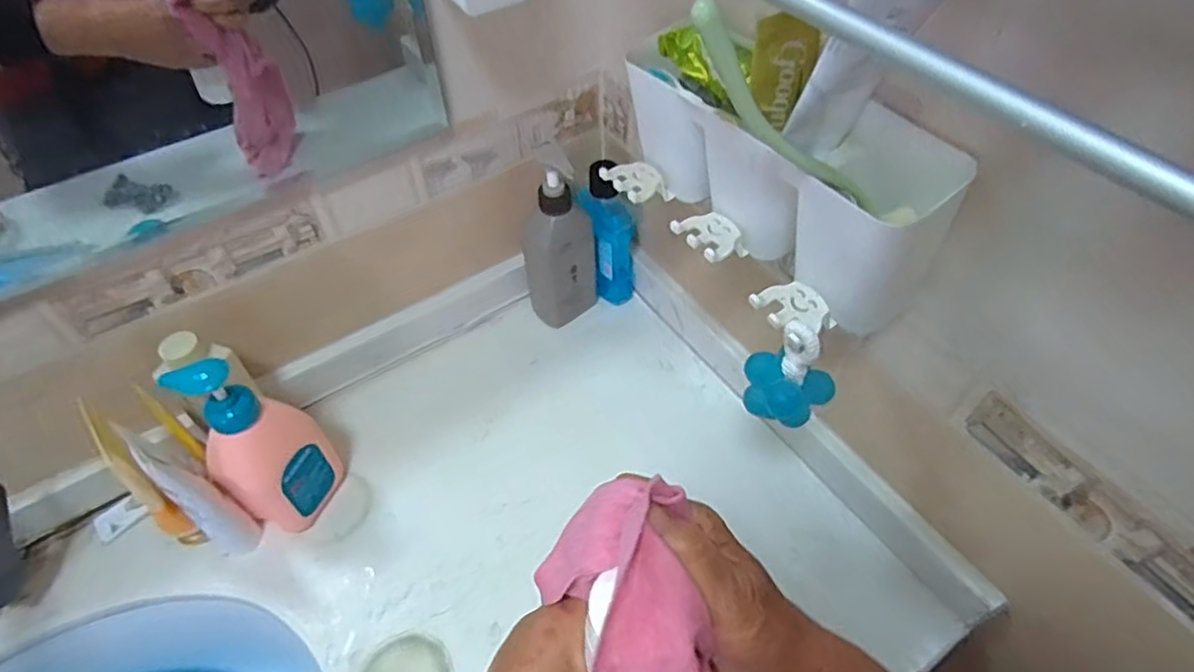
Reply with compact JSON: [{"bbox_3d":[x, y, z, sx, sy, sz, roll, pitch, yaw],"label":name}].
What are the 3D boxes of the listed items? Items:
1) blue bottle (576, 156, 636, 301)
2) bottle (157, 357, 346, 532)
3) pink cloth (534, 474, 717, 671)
[{"bbox_3d":[0.012,-0.105,0.725,0.060,0.172,0.047,-1,52,-1],"label":"blue bottle"},{"bbox_3d":[-0.279,0.094,0.554,0.069,0.188,0.080,12,53,10],"label":"bottle"},{"bbox_3d":[0.014,0.126,0.289,0.066,0.058,0.115,-9,52,-7],"label":"pink cloth"}]

